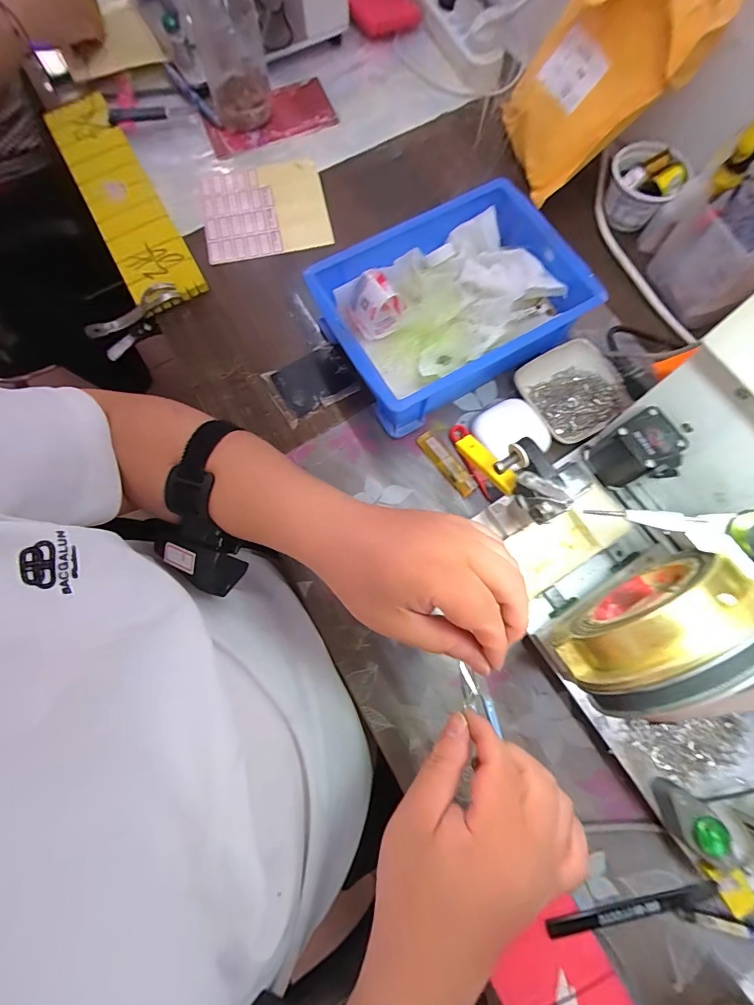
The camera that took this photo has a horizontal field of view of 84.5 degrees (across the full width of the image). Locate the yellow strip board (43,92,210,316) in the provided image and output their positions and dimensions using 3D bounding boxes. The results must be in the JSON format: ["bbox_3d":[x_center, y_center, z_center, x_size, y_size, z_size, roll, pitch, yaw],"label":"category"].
[{"bbox_3d":[-0.319,-0.382,0.512,0.080,0.023,0.362,-29,77,-5],"label":"yellow strip board"}]

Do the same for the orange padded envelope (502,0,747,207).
[{"bbox_3d":[0.231,-0.457,0.428,0.050,0.217,0.146,-38,98,-37],"label":"orange padded envelope"}]

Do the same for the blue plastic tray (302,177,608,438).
[{"bbox_3d":[0.072,-0.198,0.432,0.234,0.075,0.176,-30,77,-7],"label":"blue plastic tray"}]

